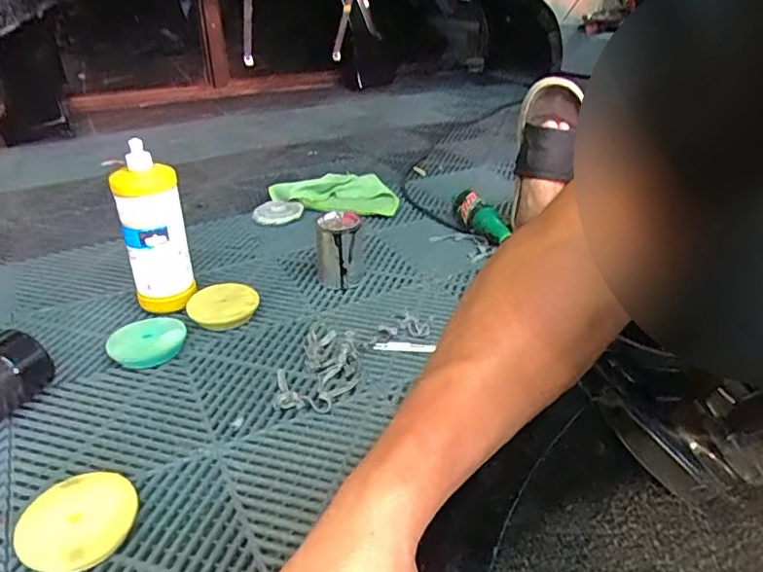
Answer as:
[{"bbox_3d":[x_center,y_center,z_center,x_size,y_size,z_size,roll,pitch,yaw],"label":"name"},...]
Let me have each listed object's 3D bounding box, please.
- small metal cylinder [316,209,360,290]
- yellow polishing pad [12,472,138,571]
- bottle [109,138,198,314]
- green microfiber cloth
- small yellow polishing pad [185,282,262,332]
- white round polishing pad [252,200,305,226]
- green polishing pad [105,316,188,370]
[{"bbox_3d":[-0.065,-0.056,0.908,0.068,0.104,0.069,2,31,4],"label":"small metal cylinder"},{"bbox_3d":[-0.277,0.217,0.534,0.095,0.032,0.091,-14,34,-21],"label":"yellow polishing pad"},{"bbox_3d":[-0.314,-0.068,0.810,0.078,0.234,0.075,-11,33,-17],"label":"bottle"},{"bbox_3d":[-0.092,-0.192,1.172,0.257,0.038,0.130,4,31,7],"label":"green microfiber cloth"},{"bbox_3d":[-0.227,0.030,0.835,0.098,0.030,0.082,-11,33,-17],"label":"small yellow polishing pad"},{"bbox_3d":[-0.193,-0.138,1.099,0.095,0.021,0.056,-21,65,-31],"label":"white round polishing pad"},{"bbox_3d":[-0.310,0.072,0.768,0.094,0.027,0.091,-21,37,-31],"label":"green polishing pad"}]

